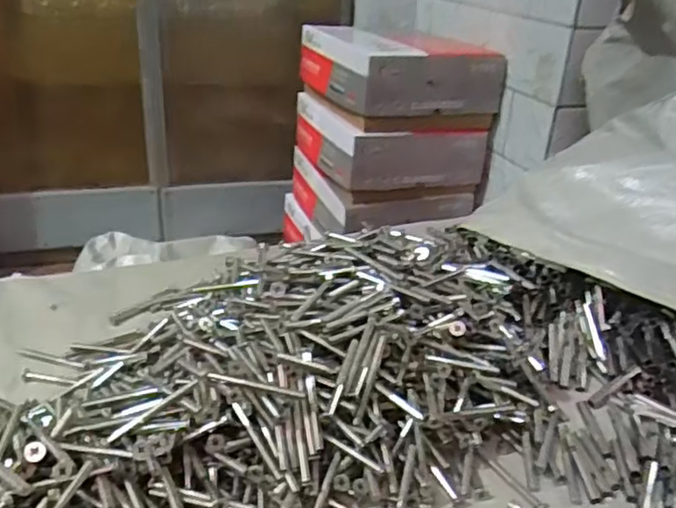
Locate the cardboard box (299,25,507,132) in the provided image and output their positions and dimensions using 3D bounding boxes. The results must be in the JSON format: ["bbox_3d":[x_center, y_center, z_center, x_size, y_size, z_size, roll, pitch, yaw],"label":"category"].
[{"bbox_3d":[0.117,-0.391,1.350,0.303,0.130,0.363,-8,29,-22],"label":"cardboard box"}]

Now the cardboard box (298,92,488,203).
[{"bbox_3d":[0.102,-0.256,1.405,0.299,0.144,0.349,-7,29,-20],"label":"cardboard box"}]

